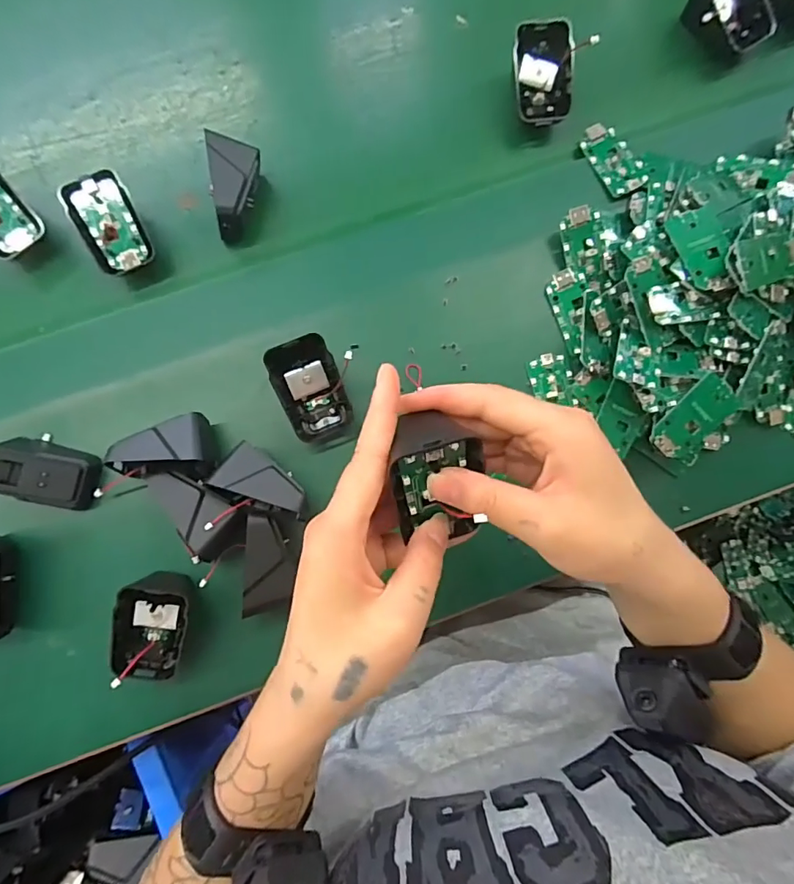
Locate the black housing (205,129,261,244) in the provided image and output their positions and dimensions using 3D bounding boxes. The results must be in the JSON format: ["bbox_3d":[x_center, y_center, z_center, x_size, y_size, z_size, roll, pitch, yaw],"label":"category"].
[{"bbox_3d":[-0.122,-0.186,0.370,0.031,0.046,0.066,4,83,-1],"label":"black housing"}]

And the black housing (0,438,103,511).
[{"bbox_3d":[-0.246,0.021,0.341,0.070,0.037,0.041,15,83,0],"label":"black housing"}]

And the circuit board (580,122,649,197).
[{"bbox_3d":[0.173,-0.225,0.388,0.034,0.011,0.064,-24,84,-4],"label":"circuit board"}]

